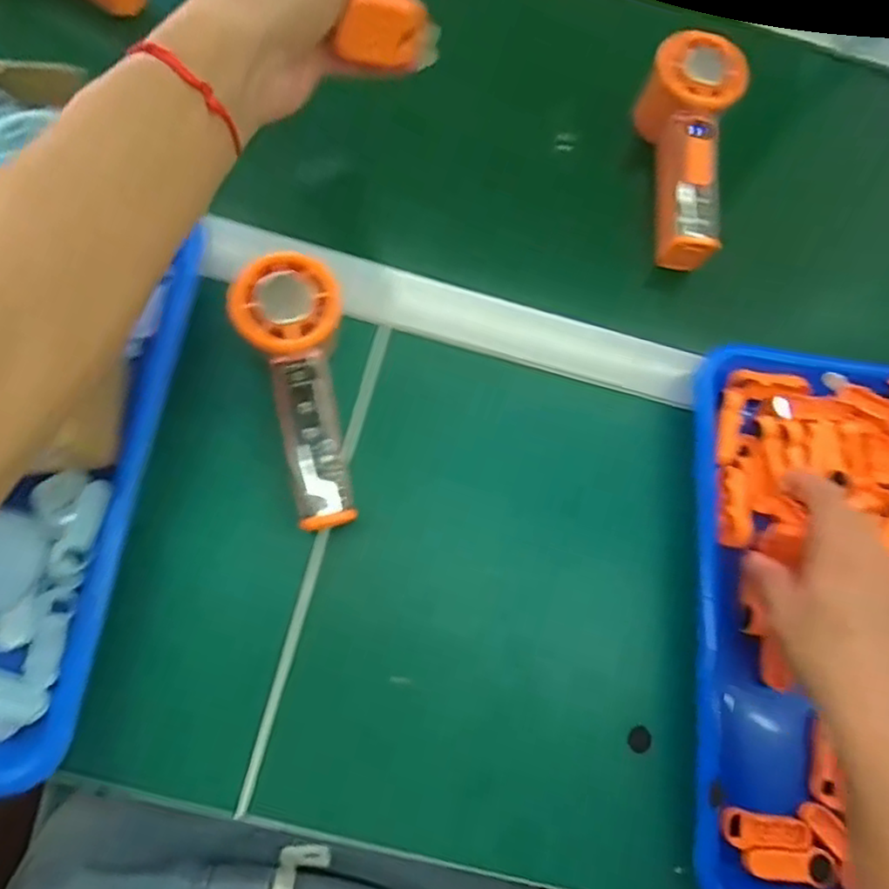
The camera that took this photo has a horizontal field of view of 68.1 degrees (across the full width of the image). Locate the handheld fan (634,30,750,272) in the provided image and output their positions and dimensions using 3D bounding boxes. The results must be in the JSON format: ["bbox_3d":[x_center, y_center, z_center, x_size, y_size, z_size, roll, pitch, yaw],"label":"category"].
[{"bbox_3d":[0.165,-0.200,0.452,0.056,0.055,0.158,10,74,-5],"label":"handheld fan"}]

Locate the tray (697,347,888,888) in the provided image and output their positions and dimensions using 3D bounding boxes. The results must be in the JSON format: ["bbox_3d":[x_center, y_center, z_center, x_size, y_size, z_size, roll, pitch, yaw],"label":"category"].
[{"bbox_3d":[0.273,0.109,0.400,0.246,0.042,0.328,5,76,1],"label":"tray"}]

